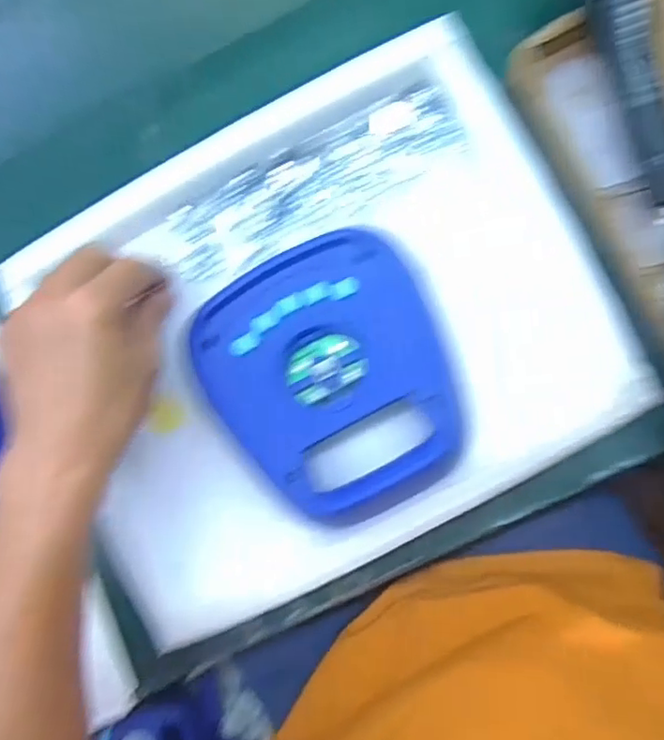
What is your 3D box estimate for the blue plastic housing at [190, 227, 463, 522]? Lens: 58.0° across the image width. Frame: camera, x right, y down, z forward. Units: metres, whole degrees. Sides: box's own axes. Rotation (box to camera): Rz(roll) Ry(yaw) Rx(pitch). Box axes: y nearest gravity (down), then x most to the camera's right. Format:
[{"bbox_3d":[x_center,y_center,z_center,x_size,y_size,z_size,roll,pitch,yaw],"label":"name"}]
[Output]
[{"bbox_3d":[0.000,0.008,0.392,0.153,0.034,0.172,-26,85,3],"label":"blue plastic housing"}]

